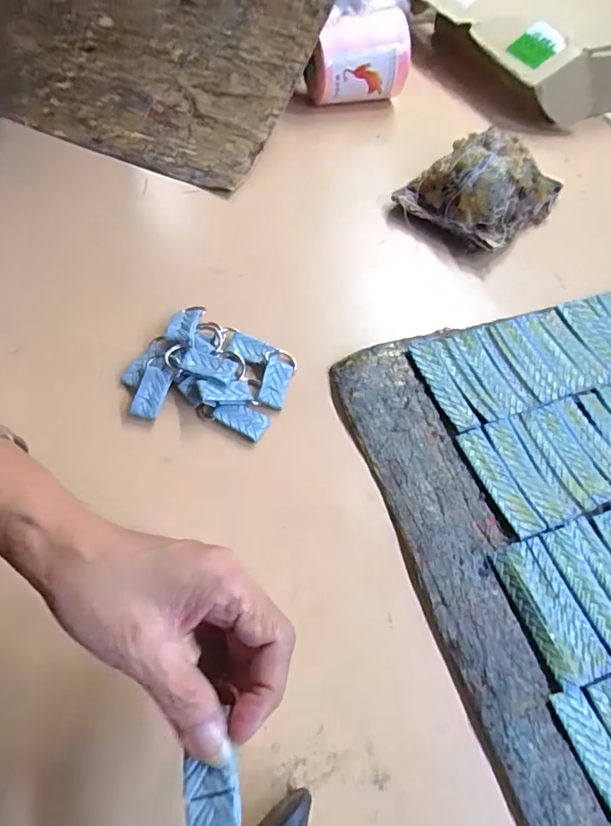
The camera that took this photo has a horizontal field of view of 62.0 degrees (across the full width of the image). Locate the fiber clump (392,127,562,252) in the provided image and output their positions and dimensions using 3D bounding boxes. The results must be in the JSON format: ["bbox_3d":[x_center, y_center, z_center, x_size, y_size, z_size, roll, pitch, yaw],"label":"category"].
[{"bbox_3d":[0.171,-0.223,0.474,0.145,0.062,0.114,-39,66,-23],"label":"fiber clump"}]

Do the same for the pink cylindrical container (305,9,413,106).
[{"bbox_3d":[0.061,-0.398,0.569,0.105,0.069,0.074,-14,60,-13],"label":"pink cylindrical container"}]

